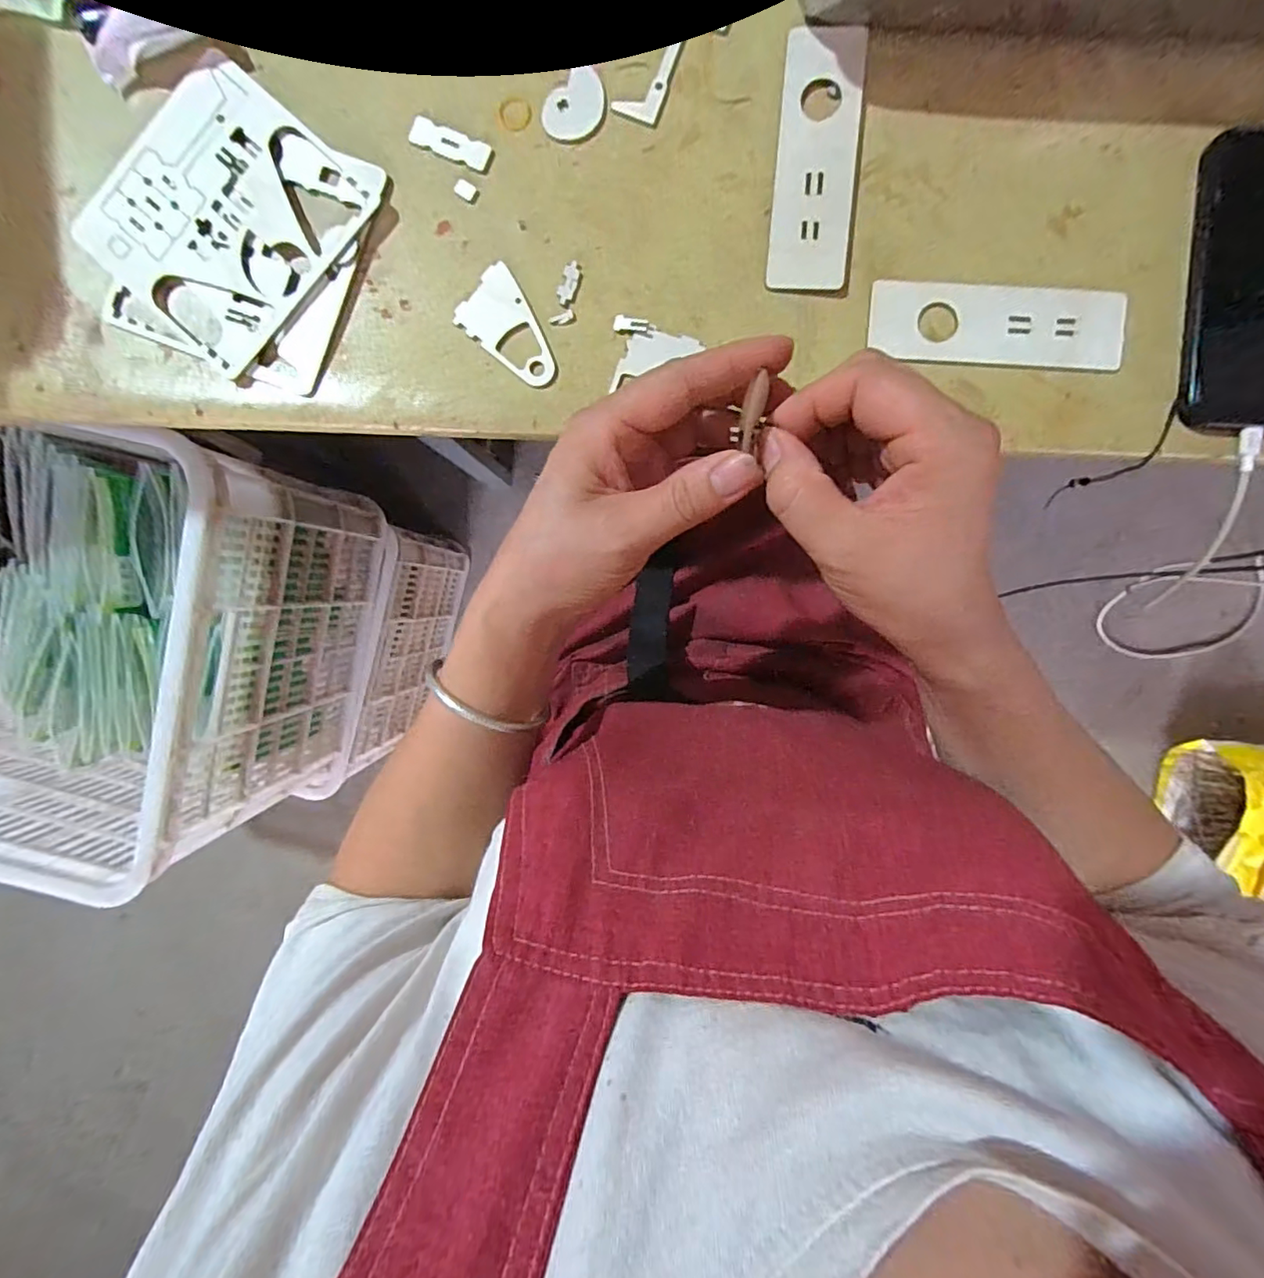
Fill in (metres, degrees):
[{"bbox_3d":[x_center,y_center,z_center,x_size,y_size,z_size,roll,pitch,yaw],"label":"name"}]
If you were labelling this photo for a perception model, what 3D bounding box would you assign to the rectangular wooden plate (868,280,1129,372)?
[{"bbox_3d":[0.215,-0.185,0.329,0.145,0.006,0.042,6,93,2],"label":"rectangular wooden plate"}]

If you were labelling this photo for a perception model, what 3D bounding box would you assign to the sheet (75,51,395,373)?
[{"bbox_3d":[-0.252,-0.254,0.340,0.140,0.005,0.162,43,95,0],"label":"sheet"}]

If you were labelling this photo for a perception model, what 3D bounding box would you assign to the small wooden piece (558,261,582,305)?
[{"bbox_3d":[-0.038,-0.215,0.335,0.010,0.004,0.026,18,95,1],"label":"small wooden piece"}]

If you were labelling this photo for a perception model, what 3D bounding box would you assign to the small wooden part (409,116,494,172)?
[{"bbox_3d":[-0.109,-0.297,0.334,0.050,0.004,0.016,23,94,1],"label":"small wooden part"}]

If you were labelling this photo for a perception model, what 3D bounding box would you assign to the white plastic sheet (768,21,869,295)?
[{"bbox_3d":[0.109,-0.280,0.327,0.047,0.005,0.144,4,93,2],"label":"white plastic sheet"}]

